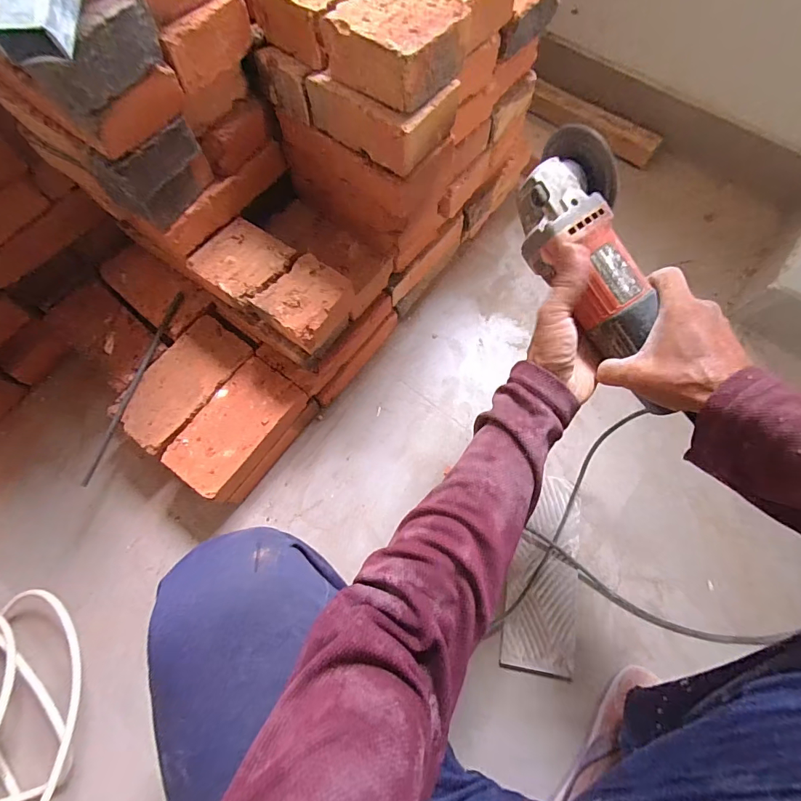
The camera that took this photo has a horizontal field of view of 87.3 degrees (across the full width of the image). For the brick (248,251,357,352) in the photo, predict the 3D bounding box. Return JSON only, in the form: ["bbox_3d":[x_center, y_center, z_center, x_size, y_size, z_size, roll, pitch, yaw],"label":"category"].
[{"bbox_3d":[-0.122,-0.125,0.545,0.091,0.058,0.101,35,75,12],"label":"brick"}]

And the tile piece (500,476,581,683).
[{"bbox_3d":[0.206,0.240,0.594,0.093,0.016,0.259,13,72,5],"label":"tile piece"}]

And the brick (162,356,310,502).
[{"bbox_3d":[-0.229,0.039,0.594,0.101,0.041,0.186,34,75,12],"label":"brick"}]

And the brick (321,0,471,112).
[{"bbox_3d":[-0.002,-0.335,0.391,0.096,0.045,0.098,39,76,13],"label":"brick"}]

